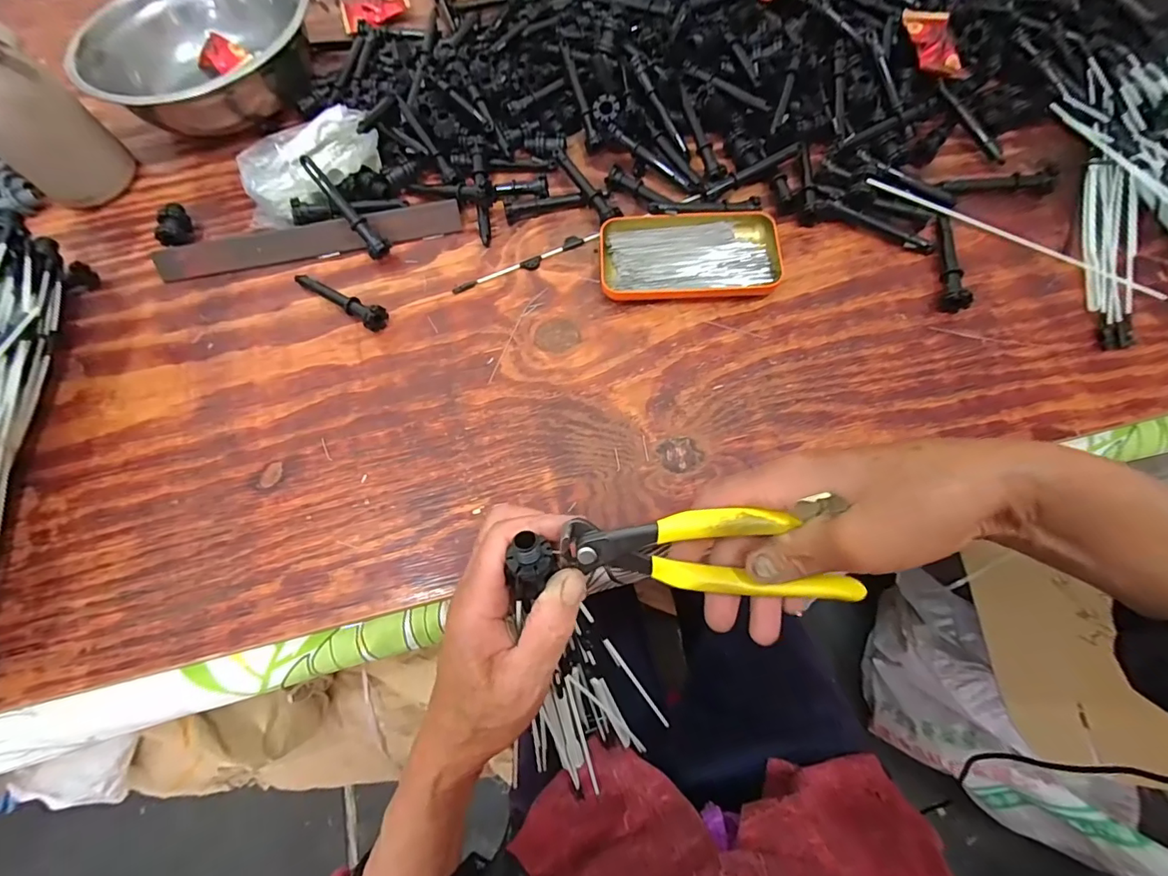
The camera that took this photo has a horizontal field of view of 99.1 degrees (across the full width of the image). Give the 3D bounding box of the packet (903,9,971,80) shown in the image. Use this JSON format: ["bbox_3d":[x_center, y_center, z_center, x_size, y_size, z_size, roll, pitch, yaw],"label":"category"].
[{"bbox_3d":[0.306,-0.344,0.437,0.041,0.022,0.081,-2,69,2],"label":"packet"}]

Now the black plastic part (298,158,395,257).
[{"bbox_3d":[-0.201,-0.193,0.421,0.017,0.020,0.094,-41,97,-12],"label":"black plastic part"}]

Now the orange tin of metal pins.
[{"bbox_3d":[0.086,-0.150,0.410,0.143,0.017,0.076,-5,69,1],"label":"orange tin of metal pins"}]

